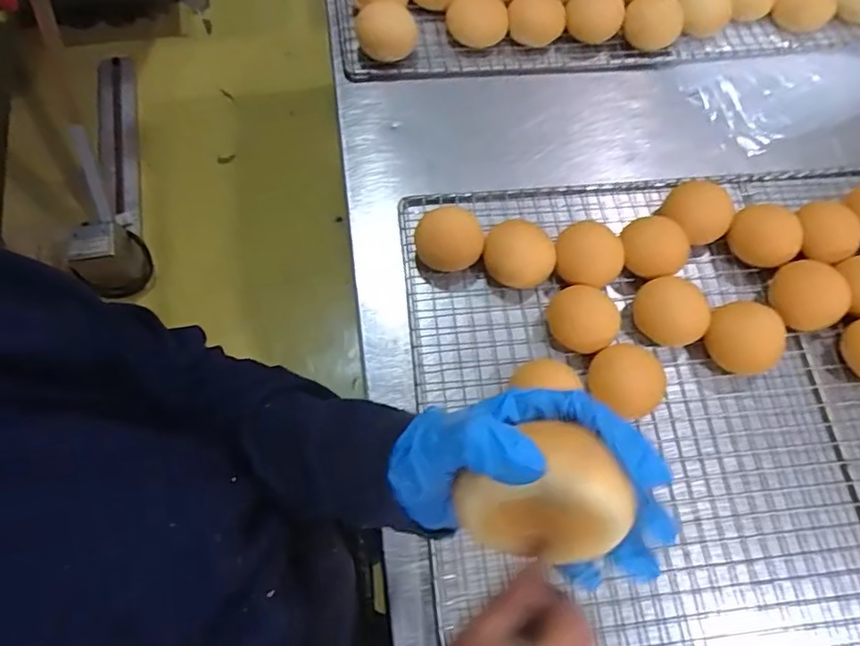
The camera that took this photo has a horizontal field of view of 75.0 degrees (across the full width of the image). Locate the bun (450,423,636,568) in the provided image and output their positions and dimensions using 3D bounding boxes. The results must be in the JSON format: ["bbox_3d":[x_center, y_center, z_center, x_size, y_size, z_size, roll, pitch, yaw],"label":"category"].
[{"bbox_3d":[0.049,0.075,0.243,0.069,0.056,0.054,-11,69,-7],"label":"bun"}]

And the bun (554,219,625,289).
[{"bbox_3d":[0.178,-0.070,0.630,0.077,0.048,0.067,25,69,7],"label":"bun"}]

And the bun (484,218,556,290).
[{"bbox_3d":[0.101,-0.073,0.628,0.075,0.046,0.069,1,69,-3],"label":"bun"}]

